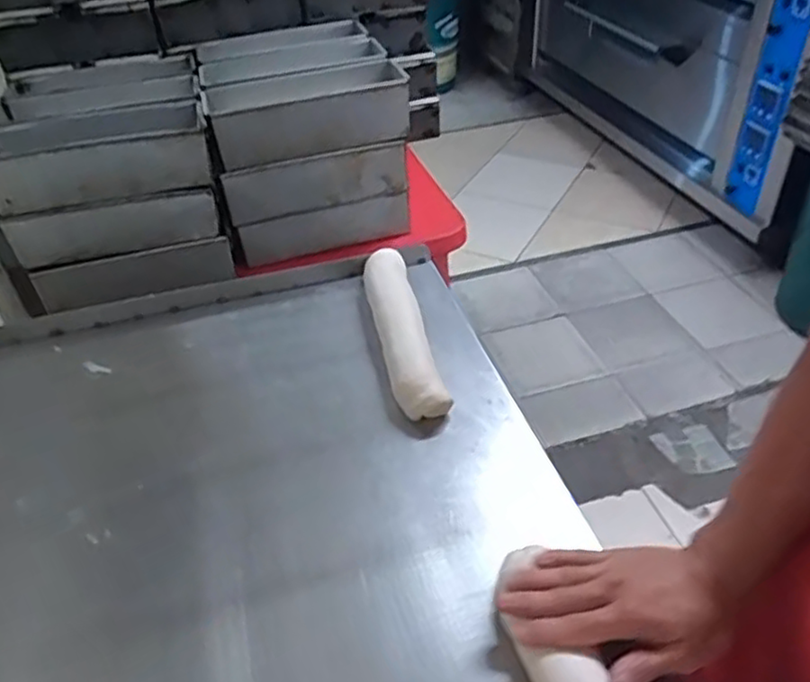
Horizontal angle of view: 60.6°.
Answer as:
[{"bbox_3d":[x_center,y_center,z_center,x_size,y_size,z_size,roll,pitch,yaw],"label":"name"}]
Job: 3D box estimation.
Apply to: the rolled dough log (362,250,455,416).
[{"bbox_3d":[-0.006,-0.020,0.793,0.060,0.047,0.286,-9,41,-8],"label":"rolled dough log"}]

